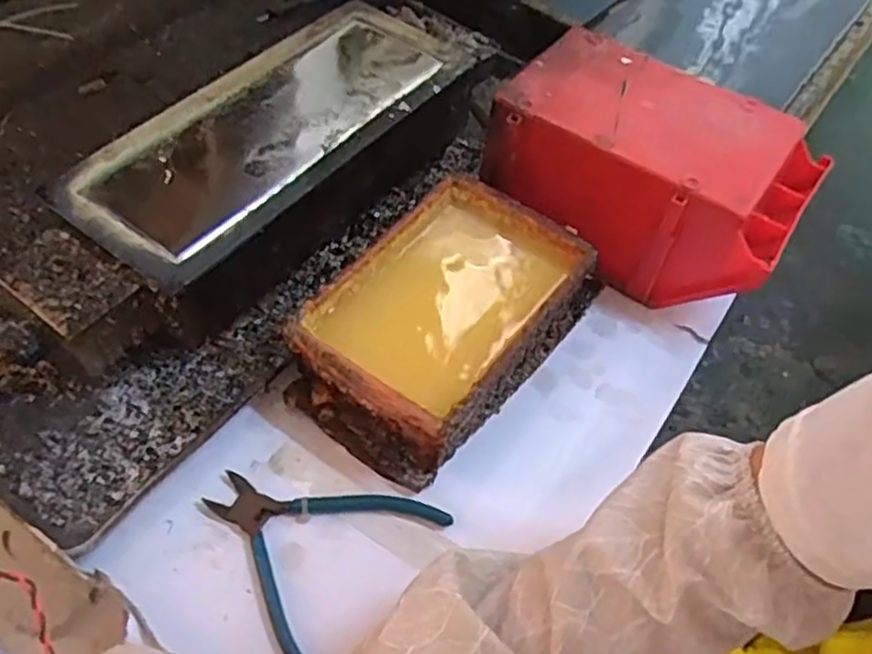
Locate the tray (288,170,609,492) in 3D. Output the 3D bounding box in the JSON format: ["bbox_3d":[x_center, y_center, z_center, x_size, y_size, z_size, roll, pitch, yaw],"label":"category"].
[{"bbox_3d":[0.006,-0.004,0.518,0.129,0.066,0.213,32,58,18],"label":"tray"}]

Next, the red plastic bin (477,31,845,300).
[{"bbox_3d":[0.173,-0.124,0.592,0.227,0.112,0.146,32,58,18],"label":"red plastic bin"}]

